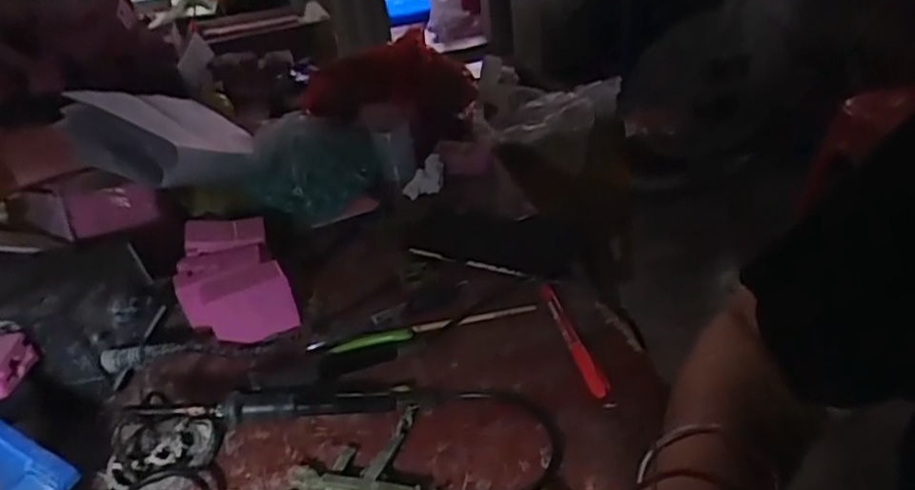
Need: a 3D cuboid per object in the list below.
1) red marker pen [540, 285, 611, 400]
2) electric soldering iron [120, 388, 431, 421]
[{"bbox_3d":[0.086,0.069,0.489,0.012,0.015,0.125,-12,31,-6],"label":"red marker pen"},{"bbox_3d":[-0.118,0.108,0.440,0.194,0.014,0.021,1,30,-13],"label":"electric soldering iron"}]

